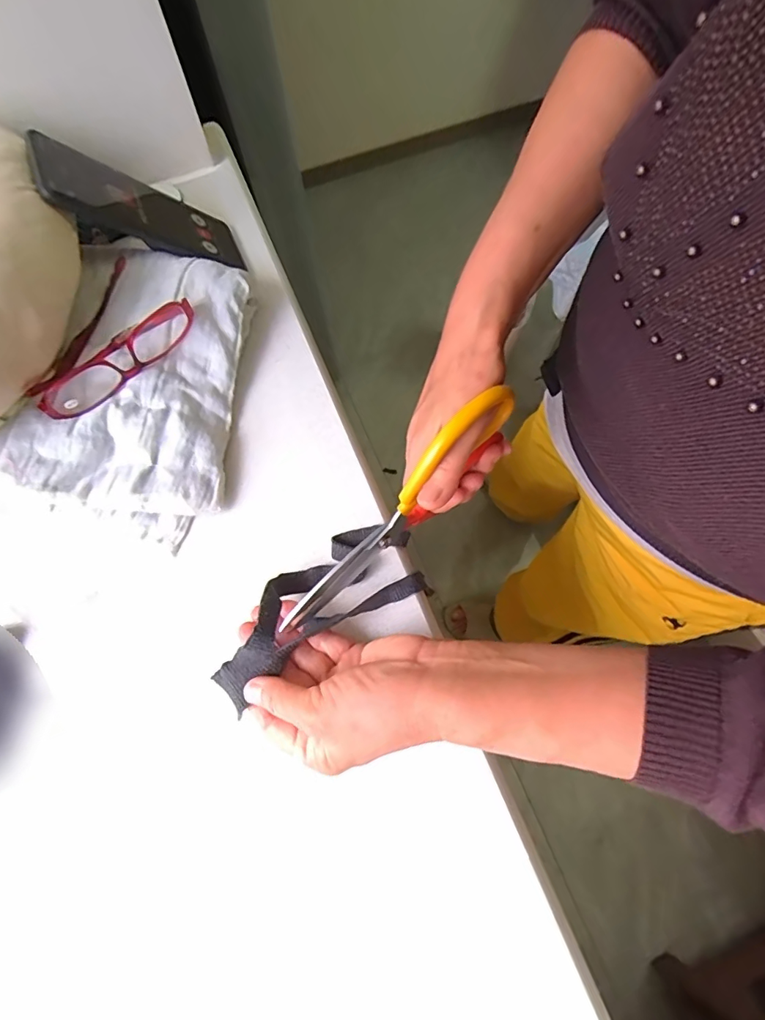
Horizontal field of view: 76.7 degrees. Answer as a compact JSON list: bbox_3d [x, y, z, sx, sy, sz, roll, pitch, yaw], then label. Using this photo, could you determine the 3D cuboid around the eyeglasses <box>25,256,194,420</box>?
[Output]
[{"bbox_3d":[-0.212,-0.126,0.367,0.066,0.030,0.130,35,74,13],"label":"eyeglasses"}]

